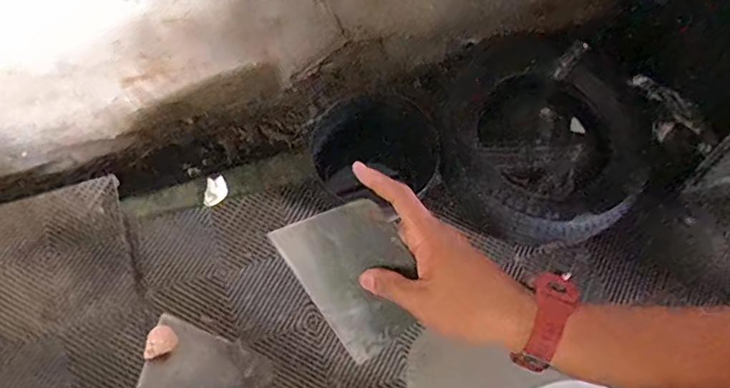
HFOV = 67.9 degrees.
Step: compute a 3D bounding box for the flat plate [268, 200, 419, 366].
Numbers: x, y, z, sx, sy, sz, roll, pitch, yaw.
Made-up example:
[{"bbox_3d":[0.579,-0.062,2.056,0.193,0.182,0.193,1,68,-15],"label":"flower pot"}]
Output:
[{"bbox_3d":[-0.005,0.073,0.477,0.097,0.006,0.137,-29,102,14],"label":"flat plate"}]

